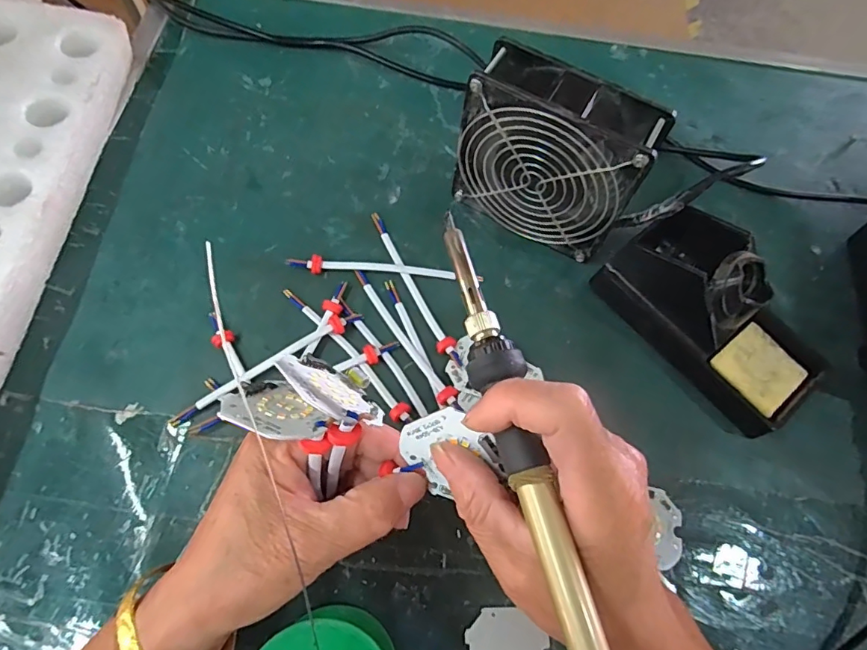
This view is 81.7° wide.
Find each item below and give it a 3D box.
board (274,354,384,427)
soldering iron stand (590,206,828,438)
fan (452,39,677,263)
[{"bbox_3d":[-0.043,0.027,0.212,0.045,0.043,0.004,37,98,34],"label":"board"},{"bbox_3d":[0.197,-0.012,0.334,0.088,0.072,0.149,-36,73,-17],"label":"soldering iron stand"},{"bbox_3d":[0.077,-0.109,0.343,0.116,0.119,0.043,27,68,8],"label":"fan"}]

